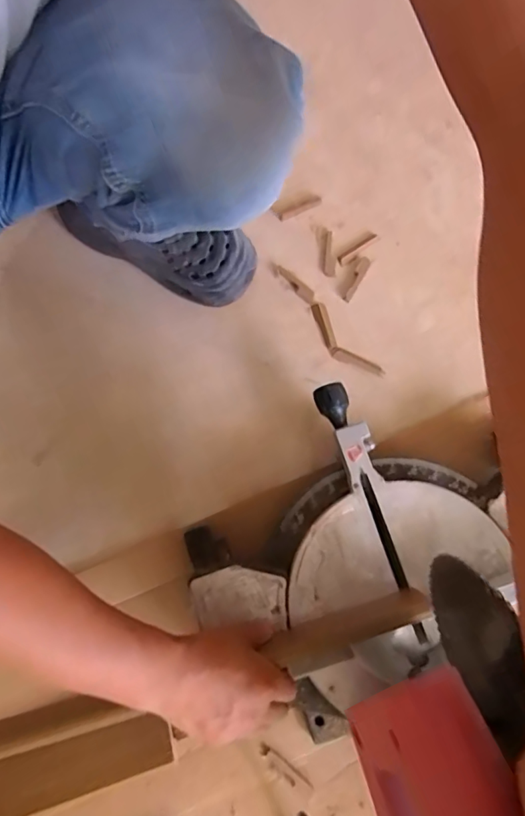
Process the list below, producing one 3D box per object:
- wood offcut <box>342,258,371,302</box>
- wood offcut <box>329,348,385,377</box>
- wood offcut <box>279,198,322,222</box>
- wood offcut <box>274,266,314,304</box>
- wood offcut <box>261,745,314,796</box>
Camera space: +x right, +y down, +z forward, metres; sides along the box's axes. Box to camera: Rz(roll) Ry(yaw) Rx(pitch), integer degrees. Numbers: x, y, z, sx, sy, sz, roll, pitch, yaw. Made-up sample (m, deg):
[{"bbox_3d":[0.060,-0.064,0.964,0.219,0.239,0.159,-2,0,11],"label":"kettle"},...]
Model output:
[{"bbox_3d":[0.131,-0.181,0.687,0.014,0.005,0.071,29,79,6],"label":"wood offcut"},{"bbox_3d":[0.130,-0.064,0.667,0.074,0.004,0.015,22,79,5],"label":"wood offcut"},{"bbox_3d":[0.055,-0.289,0.711,0.068,0.004,0.013,-27,79,-5],"label":"wood offcut"},{"bbox_3d":[0.045,-0.174,0.689,0.072,0.004,0.018,42,82,9],"label":"wood offcut"},{"bbox_3d":[0.027,0.420,0.565,0.071,0.004,0.016,36,81,8],"label":"wood offcut"}]

